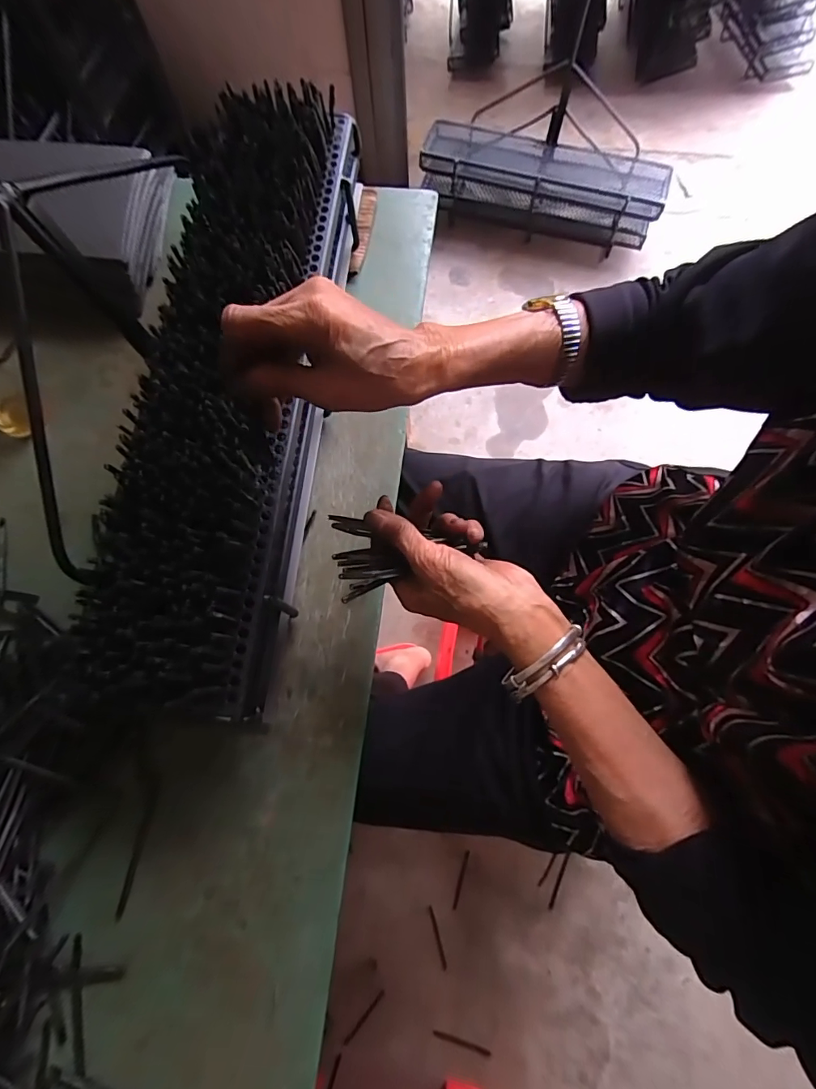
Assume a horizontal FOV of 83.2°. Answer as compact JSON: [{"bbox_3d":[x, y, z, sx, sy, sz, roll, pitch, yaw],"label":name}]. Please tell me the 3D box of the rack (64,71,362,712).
[{"bbox_3d":[-0.147,-0.154,0.409,0.136,0.077,0.576,5,75,0],"label":"rack"}]

